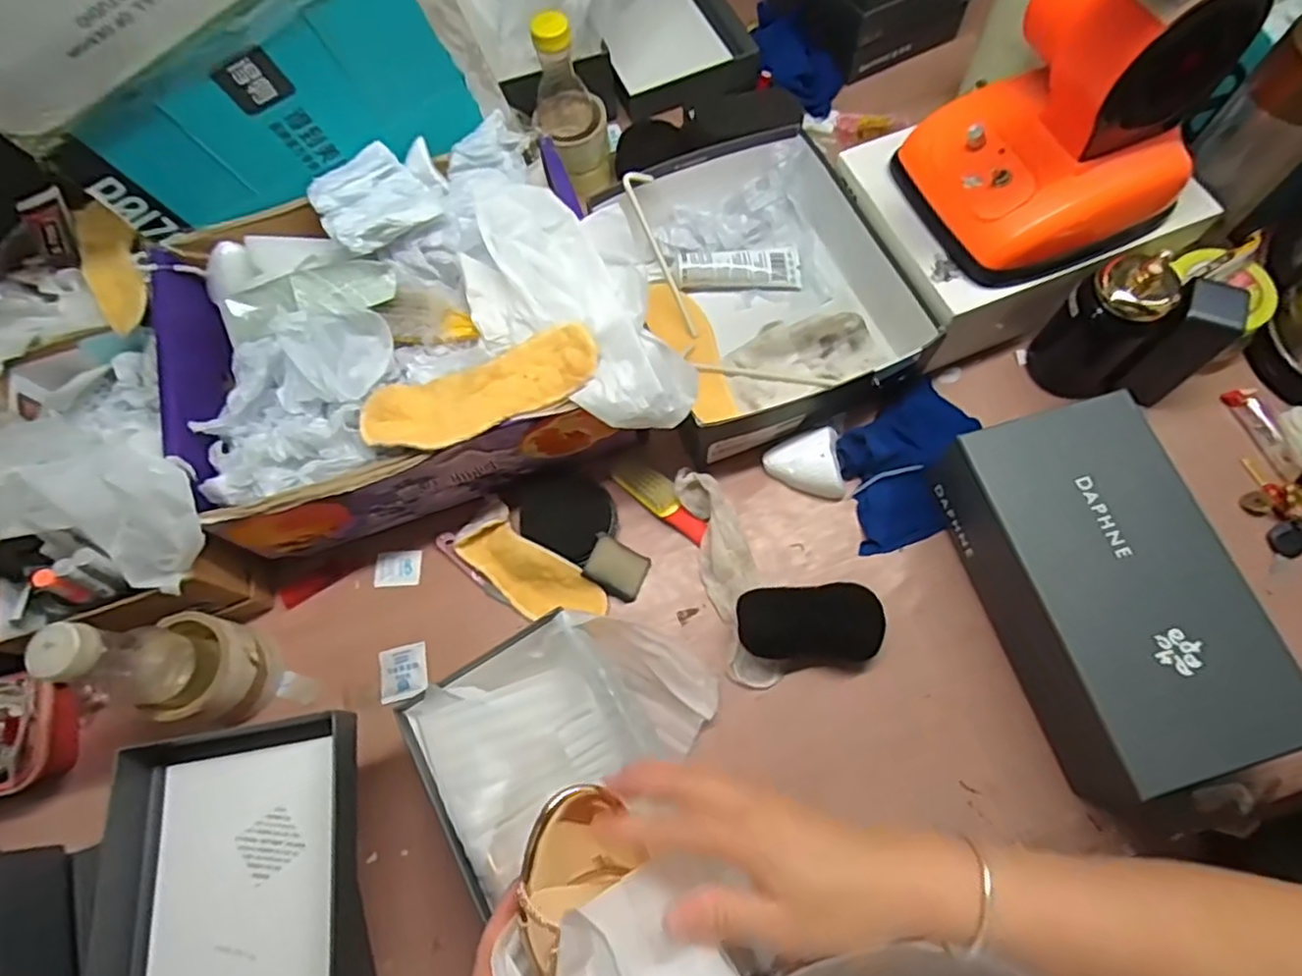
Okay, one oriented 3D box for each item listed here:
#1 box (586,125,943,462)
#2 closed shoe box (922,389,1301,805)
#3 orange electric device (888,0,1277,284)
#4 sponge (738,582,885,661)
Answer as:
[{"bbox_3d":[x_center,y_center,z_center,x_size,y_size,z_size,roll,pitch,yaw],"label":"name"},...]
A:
[{"bbox_3d":[0.110,-0.213,0.711,0.247,0.090,0.327,-20,69,-5],"label":"box"},{"bbox_3d":[0.378,0.086,0.572,0.146,0.120,0.289,-17,69,-4],"label":"closed shoe box"},{"bbox_3d":[0.354,-0.324,0.566,0.193,0.201,0.175,-22,69,-6],"label":"orange electric device"},{"bbox_3d":[0.144,0.123,0.613,0.125,0.037,0.061,1,69,3],"label":"sponge"}]

